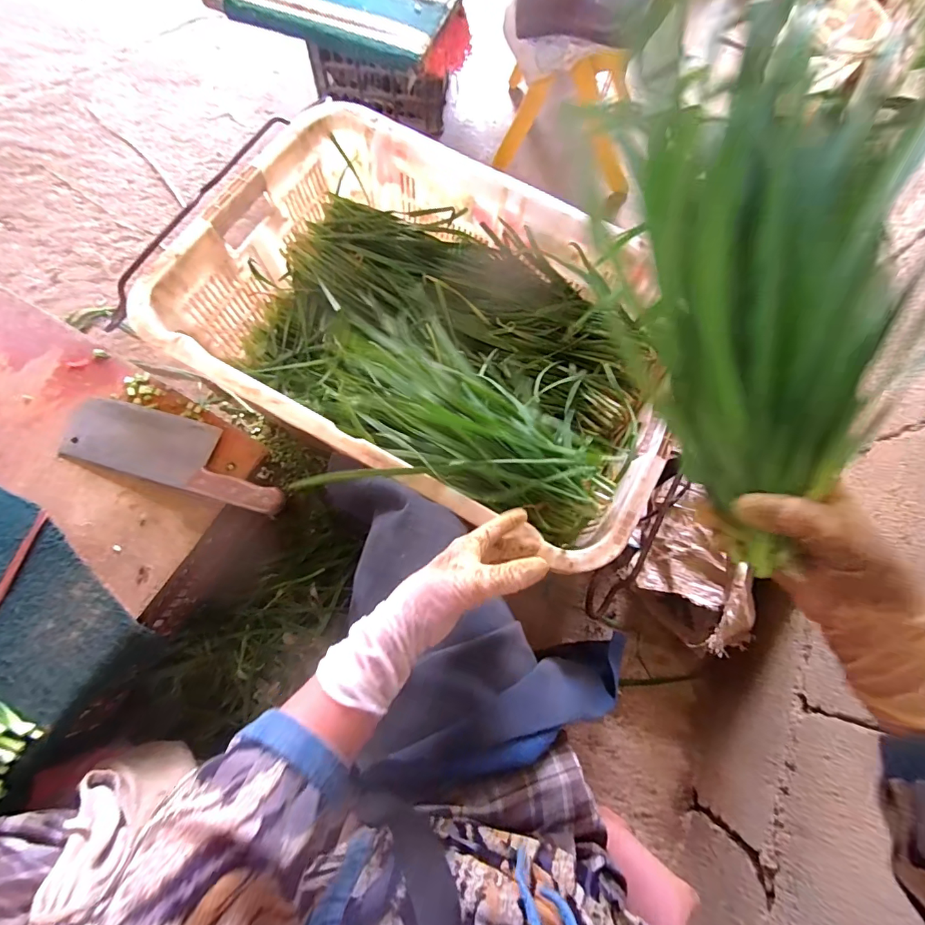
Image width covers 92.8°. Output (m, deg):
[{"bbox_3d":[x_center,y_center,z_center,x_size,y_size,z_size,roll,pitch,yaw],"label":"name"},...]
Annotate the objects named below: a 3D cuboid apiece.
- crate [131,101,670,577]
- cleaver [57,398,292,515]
[{"bbox_3d":[-0.040,-0.205,0.661,0.686,0.164,0.489,29,74,8],"label":"crate"},{"bbox_3d":[-0.359,-0.016,0.547,0.295,0.030,0.086,16,72,4],"label":"cleaver"}]

